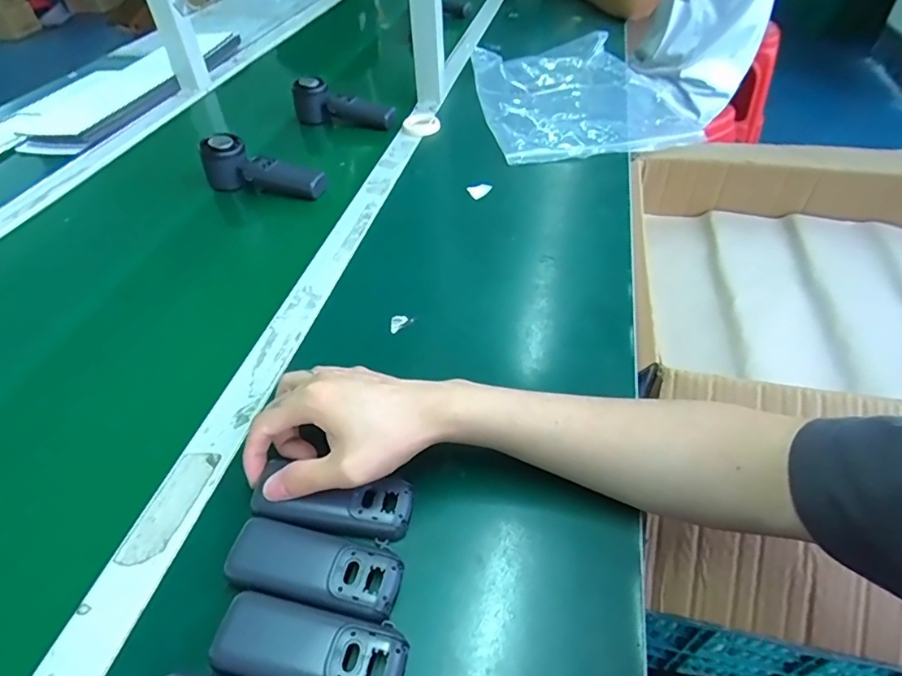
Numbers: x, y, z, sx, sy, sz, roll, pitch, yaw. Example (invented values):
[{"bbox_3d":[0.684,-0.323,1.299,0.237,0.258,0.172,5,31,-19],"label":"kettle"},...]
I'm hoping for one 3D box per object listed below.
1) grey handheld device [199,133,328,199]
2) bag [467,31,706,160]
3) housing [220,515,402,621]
[{"bbox_3d":[-0.242,-0.219,0.685,0.164,0.061,0.040,12,48,12],"label":"grey handheld device"},{"bbox_3d":[0.191,-0.407,0.864,0.298,0.047,0.397,-10,43,-6],"label":"bag"},{"bbox_3d":[-0.085,0.146,0.334,0.107,0.021,0.041,6,44,11],"label":"housing"}]

